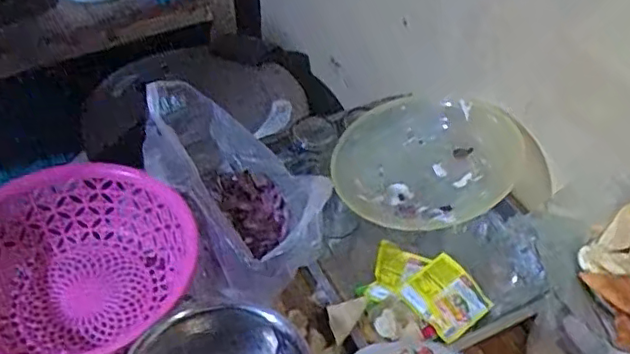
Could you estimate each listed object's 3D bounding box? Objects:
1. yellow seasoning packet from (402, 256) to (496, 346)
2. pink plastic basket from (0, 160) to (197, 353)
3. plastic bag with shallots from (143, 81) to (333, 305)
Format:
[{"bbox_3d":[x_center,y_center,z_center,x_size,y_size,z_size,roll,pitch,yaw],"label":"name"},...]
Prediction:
[{"bbox_3d":[0.152,0.140,0.731,0.080,0.018,0.084,-29,55,-26],"label":"yellow seasoning packet"},{"bbox_3d":[-0.279,0.106,0.711,0.227,0.102,0.257,22,50,17],"label":"pink plastic basket"},{"bbox_3d":[-0.098,0.010,0.738,0.149,0.141,0.264,-17,50,-17],"label":"plastic bag with shallots"}]

